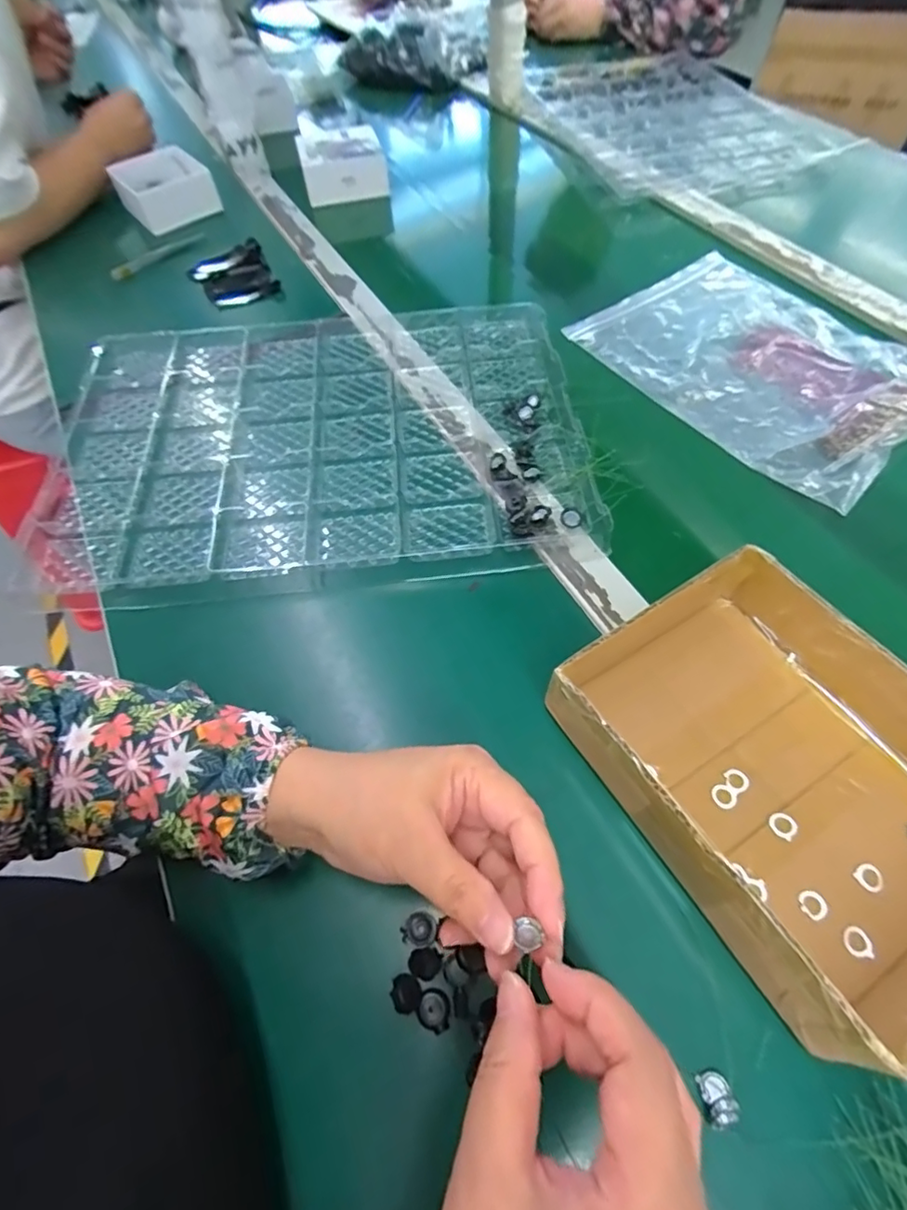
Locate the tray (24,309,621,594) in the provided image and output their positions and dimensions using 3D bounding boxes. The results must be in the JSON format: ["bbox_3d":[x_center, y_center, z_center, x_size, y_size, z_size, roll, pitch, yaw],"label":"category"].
[{"bbox_3d":[-0.120,-0.151,0.470,0.430,0.024,0.305,-5,57,-2],"label":"tray"}]

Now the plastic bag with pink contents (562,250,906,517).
[{"bbox_3d":[0.284,-0.232,0.508,0.224,0.035,0.324,-28,60,-14],"label":"plastic bag with pink contents"}]

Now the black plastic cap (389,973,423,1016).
[{"bbox_3d":[-0.023,0.191,0.269,0.014,0.005,0.016,-26,59,-13],"label":"black plastic cap"}]

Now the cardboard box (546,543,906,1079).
[{"bbox_3d":[0.173,0.085,0.293,0.157,0.062,0.205,-29,60,-14],"label":"cardboard box"}]

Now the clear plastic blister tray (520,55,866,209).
[{"bbox_3d":[0.310,-0.780,0.865,0.372,0.018,0.537,-24,59,-11],"label":"clear plastic blister tray"}]

